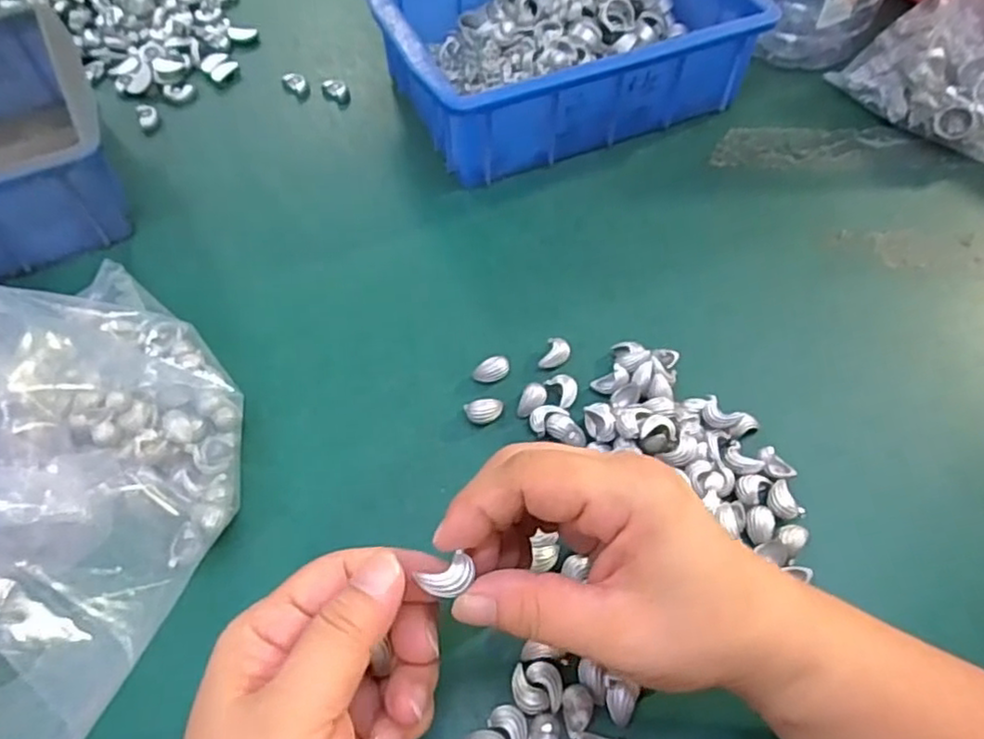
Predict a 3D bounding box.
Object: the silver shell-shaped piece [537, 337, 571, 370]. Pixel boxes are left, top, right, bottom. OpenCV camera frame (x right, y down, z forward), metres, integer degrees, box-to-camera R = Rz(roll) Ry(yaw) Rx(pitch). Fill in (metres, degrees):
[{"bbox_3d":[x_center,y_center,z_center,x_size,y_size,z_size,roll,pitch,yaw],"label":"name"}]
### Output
[{"bbox_3d":[0.035,-0.009,0.362,0.013,0.006,0.020,21,60,12],"label":"silver shell-shaped piece"}]

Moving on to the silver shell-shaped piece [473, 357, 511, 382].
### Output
[{"bbox_3d":[0.000,0.000,0.358,0.020,0.007,0.011,-15,60,-10],"label":"silver shell-shaped piece"}]

